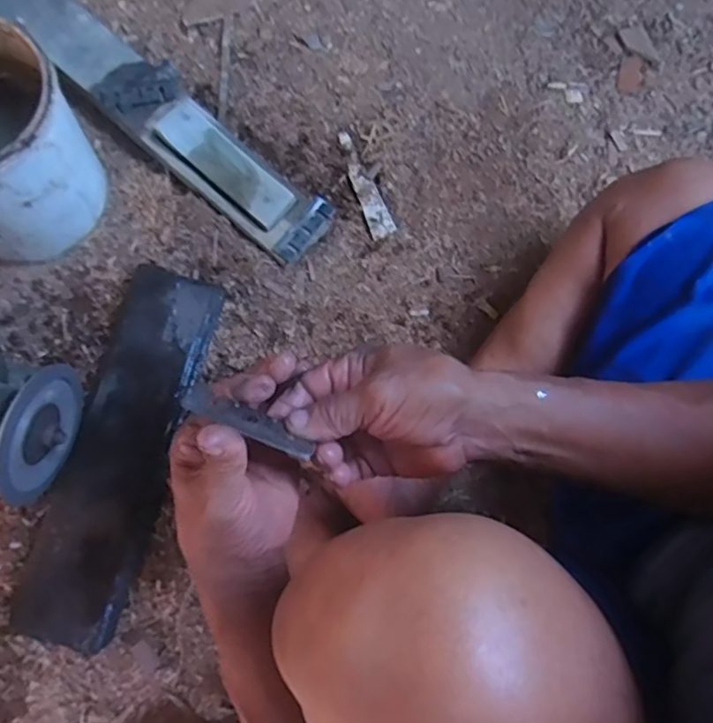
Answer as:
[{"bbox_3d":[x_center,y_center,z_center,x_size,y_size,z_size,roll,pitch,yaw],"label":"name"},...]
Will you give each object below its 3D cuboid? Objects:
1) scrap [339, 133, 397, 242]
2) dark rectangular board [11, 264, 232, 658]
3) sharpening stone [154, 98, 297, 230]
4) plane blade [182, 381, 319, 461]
[{"bbox_3d":[0.009,-0.215,0.731,0.028,0.009,0.148,-21,77,-5],"label":"scrap"},{"bbox_3d":[-0.244,0.087,0.625,0.118,0.041,0.388,17,79,1],"label":"dark rectangular board"},{"bbox_3d":[-0.149,-0.227,0.689,0.177,0.022,0.053,42,79,9],"label":"sharpening stone"},{"bbox_3d":[-0.064,0.036,0.364,0.081,0.026,0.006,25,116,0],"label":"plane blade"}]

